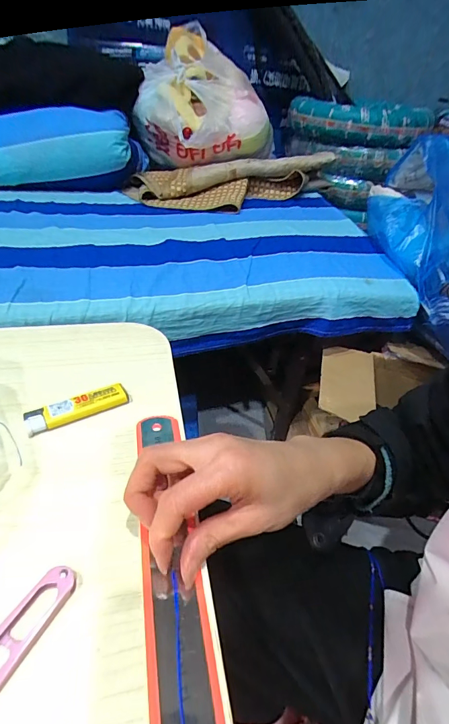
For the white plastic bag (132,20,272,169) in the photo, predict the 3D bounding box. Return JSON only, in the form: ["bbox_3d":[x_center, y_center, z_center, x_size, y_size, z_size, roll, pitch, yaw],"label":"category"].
[{"bbox_3d":[-0.042,-0.652,0.957,0.308,0.267,0.230,11,38,8],"label":"white plastic bag"}]

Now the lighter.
[{"bbox_3d":[-0.123,0.039,0.321,0.081,0.012,0.021,-19,44,-27],"label":"lighter"}]

